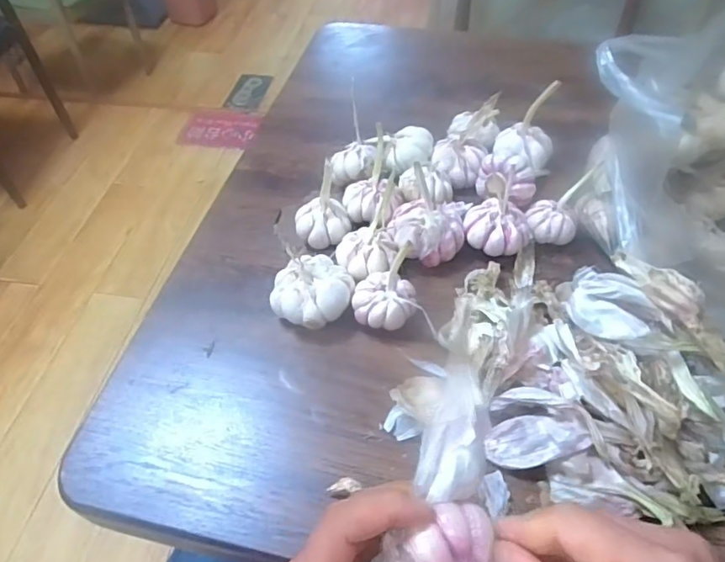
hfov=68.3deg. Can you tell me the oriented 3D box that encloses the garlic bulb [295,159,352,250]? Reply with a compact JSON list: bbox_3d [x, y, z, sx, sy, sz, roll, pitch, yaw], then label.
[{"bbox_3d":[-0.035,-0.059,0.469,0.048,0.067,0.038,-19,52,-13],"label":"garlic bulb"}]

